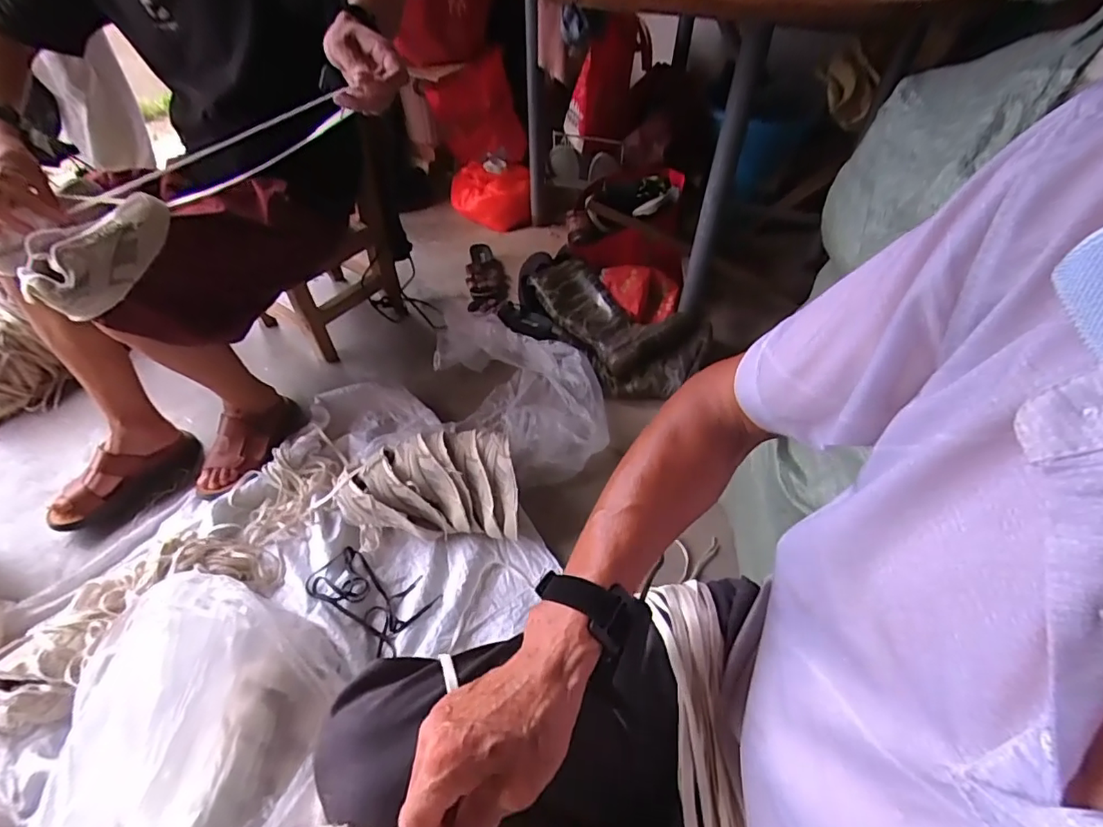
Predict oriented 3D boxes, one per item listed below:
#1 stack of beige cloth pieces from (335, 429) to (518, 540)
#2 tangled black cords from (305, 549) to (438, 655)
[{"bbox_3d":[-0.225,0.128,1.019,0.319,0.122,0.183,0,50,1],"label":"stack of beige cloth pieces"},{"bbox_3d":[-0.315,0.313,0.943,0.206,0.028,0.131,29,55,22],"label":"tangled black cords"}]

